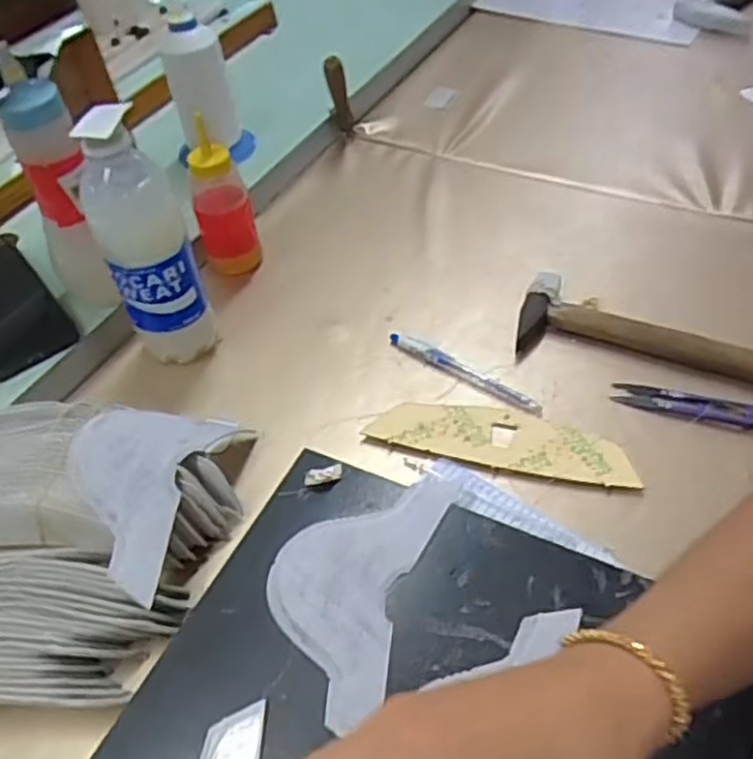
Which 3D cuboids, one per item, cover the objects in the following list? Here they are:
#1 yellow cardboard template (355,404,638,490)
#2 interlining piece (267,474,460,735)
[{"bbox_3d":[0.088,0.042,0.531,0.185,0.004,0.053,9,50,13],"label":"yellow cardboard template"},{"bbox_3d":[-0.017,0.118,0.446,0.086,0.006,0.158,13,50,16],"label":"interlining piece"}]

